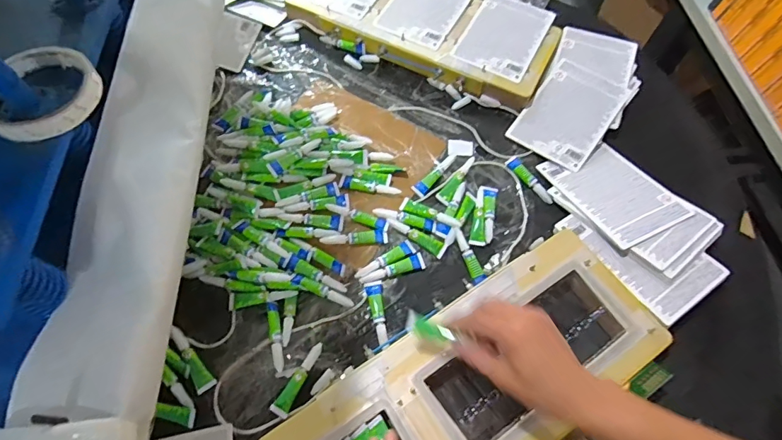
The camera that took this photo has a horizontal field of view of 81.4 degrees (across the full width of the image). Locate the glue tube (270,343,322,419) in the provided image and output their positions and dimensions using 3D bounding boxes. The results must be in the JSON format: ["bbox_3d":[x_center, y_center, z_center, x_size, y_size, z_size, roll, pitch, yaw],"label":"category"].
[{"bbox_3d":[-0.100,0.173,0.499,0.018,0.010,0.084,26,64,12],"label":"glue tube"}]

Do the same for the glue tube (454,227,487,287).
[{"bbox_3d":[0.096,0.045,0.572,0.018,0.018,0.071,-22,64,-13],"label":"glue tube"}]

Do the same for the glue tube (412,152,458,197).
[{"bbox_3d":[0.064,-0.065,0.628,0.086,0.007,0.021,-41,70,-21],"label":"glue tube"}]

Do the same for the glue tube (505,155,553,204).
[{"bbox_3d":[0.192,-0.058,0.627,0.020,0.009,0.086,-31,67,-17],"label":"glue tube"}]

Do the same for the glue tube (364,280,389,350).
[{"bbox_3d":[-0.015,0.111,0.536,0.021,0.009,0.078,-9,62,-6],"label":"glue tube"}]

